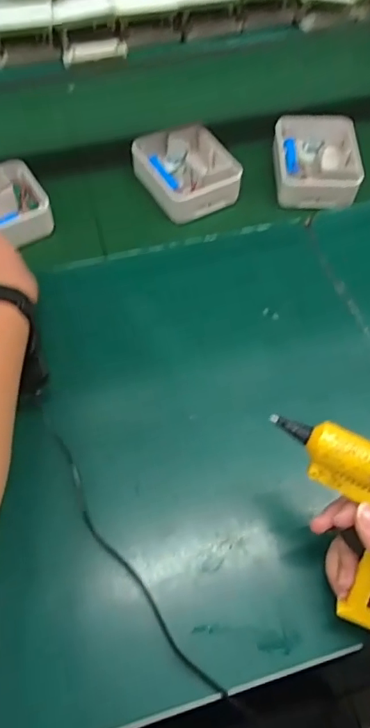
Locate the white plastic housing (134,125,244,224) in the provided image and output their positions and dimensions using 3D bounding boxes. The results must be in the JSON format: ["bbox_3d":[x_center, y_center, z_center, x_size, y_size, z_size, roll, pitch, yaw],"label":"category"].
[{"bbox_3d":[0.003,-0.248,0.653,0.105,0.042,0.131,-22,61,-16],"label":"white plastic housing"}]

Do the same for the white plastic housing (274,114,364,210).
[{"bbox_3d":[0.170,-0.265,0.652,0.105,0.043,0.124,5,57,0],"label":"white plastic housing"}]

